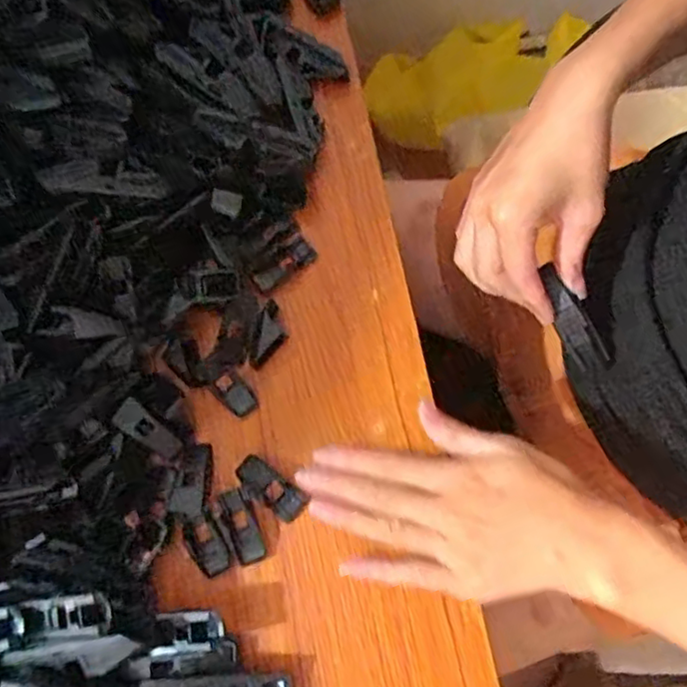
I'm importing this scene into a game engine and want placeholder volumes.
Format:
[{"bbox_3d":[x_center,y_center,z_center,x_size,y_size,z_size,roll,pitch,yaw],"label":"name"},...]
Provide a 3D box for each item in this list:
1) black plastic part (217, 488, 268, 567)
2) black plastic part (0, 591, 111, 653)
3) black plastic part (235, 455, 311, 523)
[{"bbox_3d":[-0.055,0.099,0.344,0.017,0.009,0.041,-24,76,-4],"label":"black plastic part"},{"bbox_3d":[-0.166,0.135,0.296,0.116,0.015,0.021,-12,76,-1],"label":"black plastic part"},{"bbox_3d":[-0.041,0.080,0.351,0.043,0.004,0.017,41,80,11],"label":"black plastic part"}]

